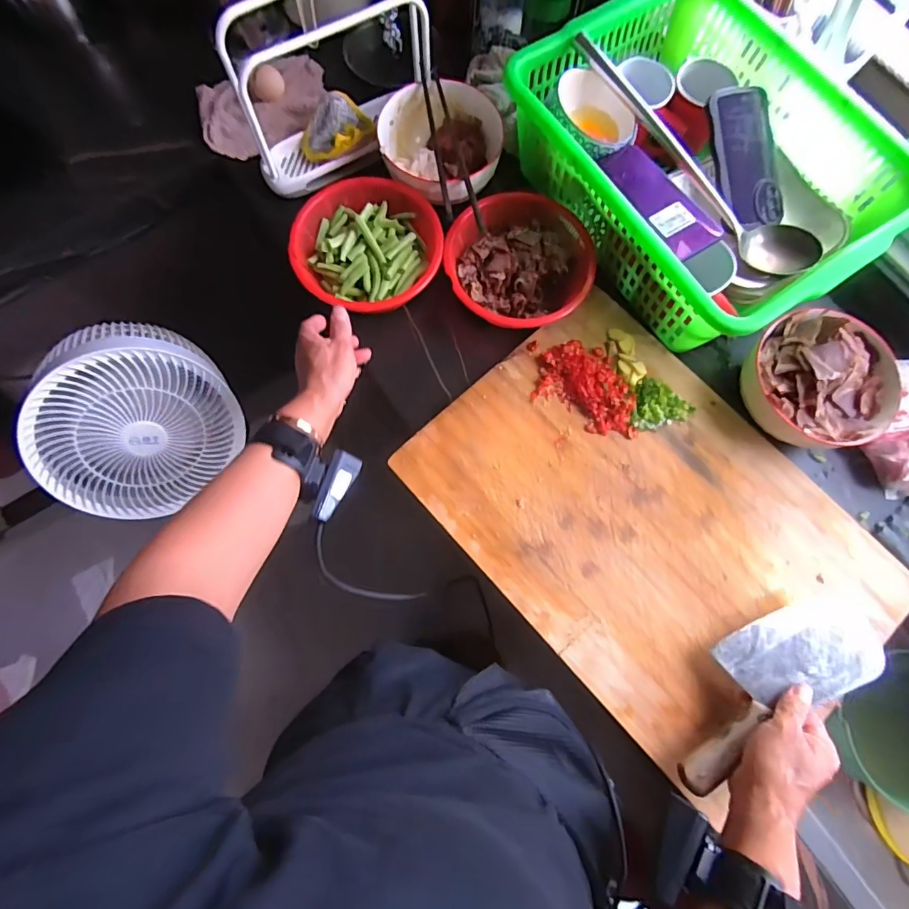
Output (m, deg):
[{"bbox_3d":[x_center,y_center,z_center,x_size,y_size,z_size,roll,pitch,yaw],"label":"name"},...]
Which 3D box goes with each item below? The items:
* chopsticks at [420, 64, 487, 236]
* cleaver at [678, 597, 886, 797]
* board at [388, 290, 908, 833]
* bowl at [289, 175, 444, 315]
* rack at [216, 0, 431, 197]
[{"bbox_3d":[-0.008,-0.363,0.571,0.040,0.028,0.236,-11,78,-3],"label":"chopsticks"},{"bbox_3d":[0.300,0.215,0.455,0.241,0.030,0.088,-29,52,-11],"label":"cleaver"},{"bbox_3d":[0.215,0.058,0.519,0.355,0.021,0.460,-41,81,-9],"label":"board"},{"bbox_3d":[-0.106,-0.249,0.578,0.165,0.049,0.173,0,77,-1],"label":"bowl"},{"bbox_3d":[-0.136,-0.433,0.552,0.243,0.184,0.106,-27,79,-7],"label":"rack"}]

